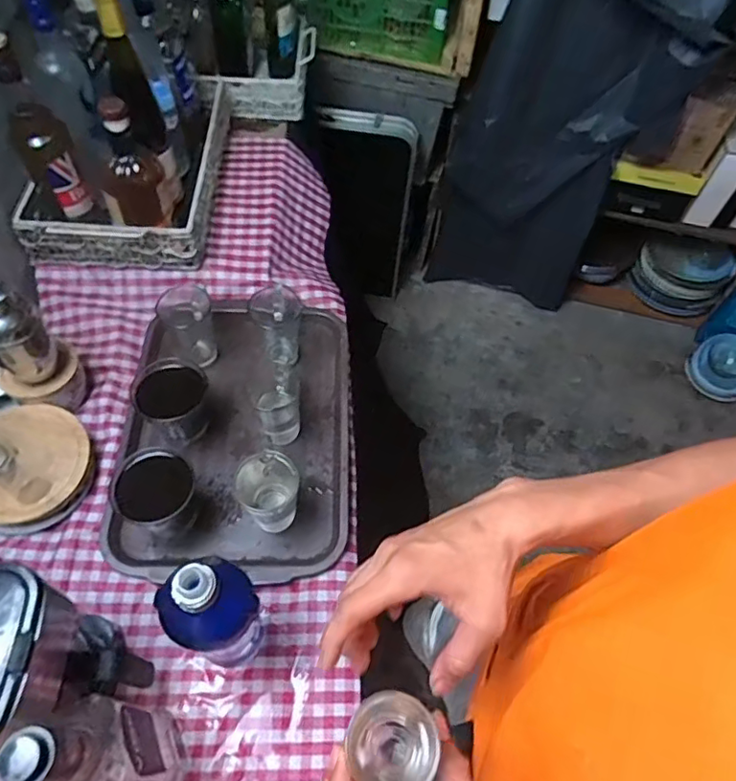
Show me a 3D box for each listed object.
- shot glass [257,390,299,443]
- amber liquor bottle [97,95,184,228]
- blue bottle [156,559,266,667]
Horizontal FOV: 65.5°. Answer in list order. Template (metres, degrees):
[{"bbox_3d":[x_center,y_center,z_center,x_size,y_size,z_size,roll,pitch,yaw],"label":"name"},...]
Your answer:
[{"bbox_3d":[-0.119,0.035,0.762,0.048,0.080,0.042,-18,61,-15],"label":"shot glass"},{"bbox_3d":[-0.335,-0.327,0.830,0.105,0.193,0.108,-15,60,-13],"label":"amber liquor bottle"},{"bbox_3d":[-0.145,0.221,0.556,0.074,0.235,0.065,-36,66,-23],"label":"blue bottle"}]

